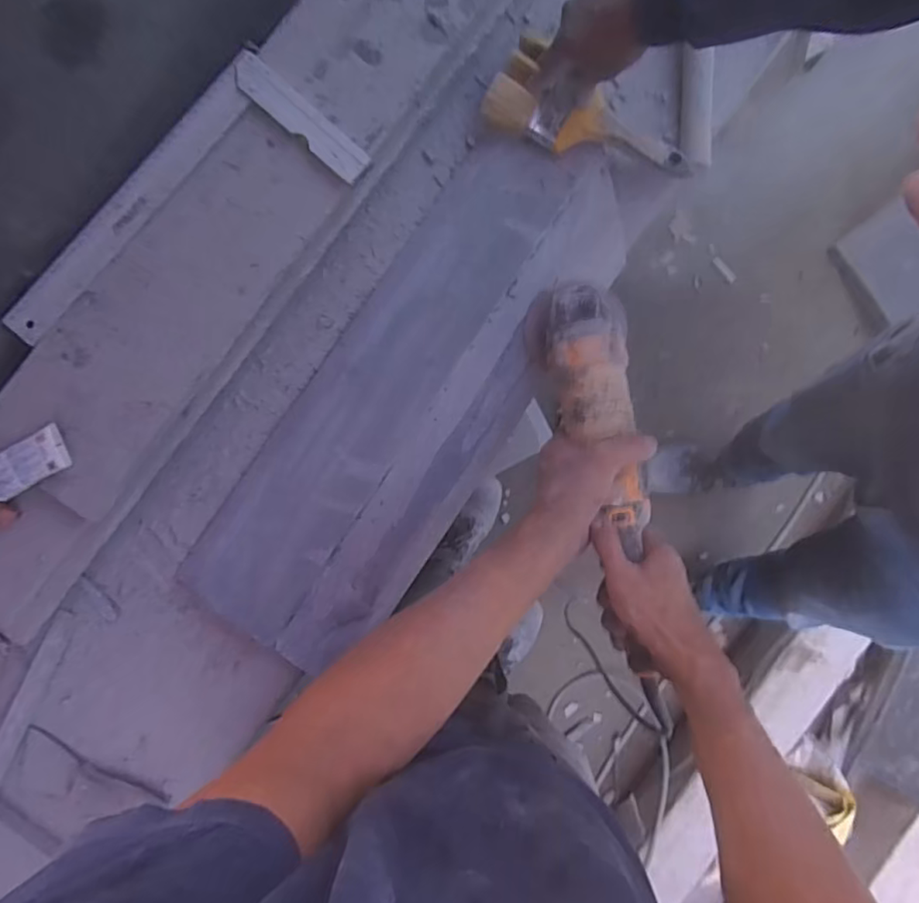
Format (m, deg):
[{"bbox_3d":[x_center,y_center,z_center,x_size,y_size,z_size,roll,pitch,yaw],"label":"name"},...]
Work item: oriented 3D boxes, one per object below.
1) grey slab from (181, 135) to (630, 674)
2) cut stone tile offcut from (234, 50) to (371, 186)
[{"bbox_3d":[-0.049,-0.059,0.623,0.216,0.036,0.631,34,87,2],"label":"grey slab"},{"bbox_3d":[-0.156,-0.325,0.552,0.160,0.011,0.037,40,87,2],"label":"cut stone tile offcut"}]

